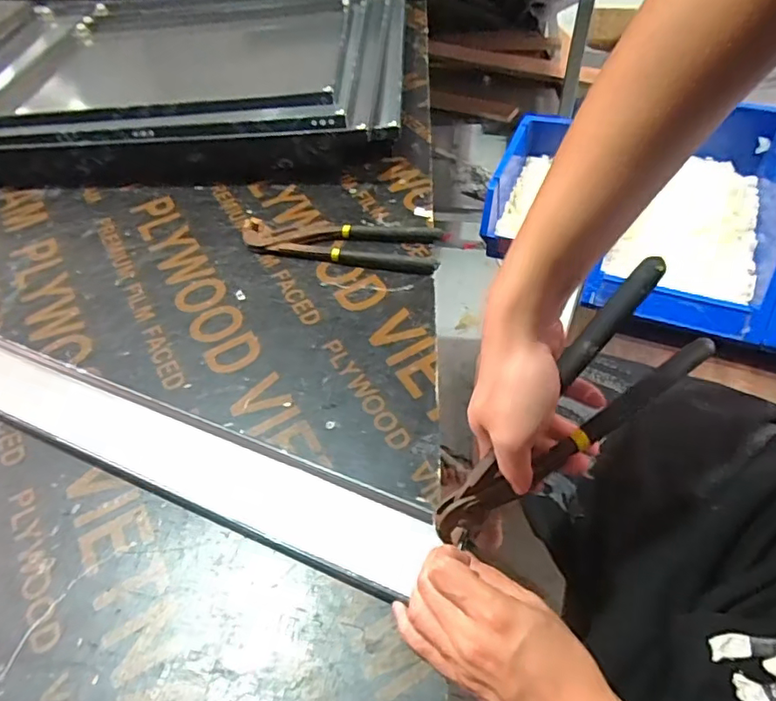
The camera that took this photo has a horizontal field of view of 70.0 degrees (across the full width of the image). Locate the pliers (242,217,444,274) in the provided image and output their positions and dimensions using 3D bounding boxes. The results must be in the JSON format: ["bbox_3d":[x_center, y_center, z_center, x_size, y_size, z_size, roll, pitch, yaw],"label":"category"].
[{"bbox_3d":[-0.056,-0.130,0.652,0.233,0.016,0.072,8,52,11],"label":"pliers"}]

